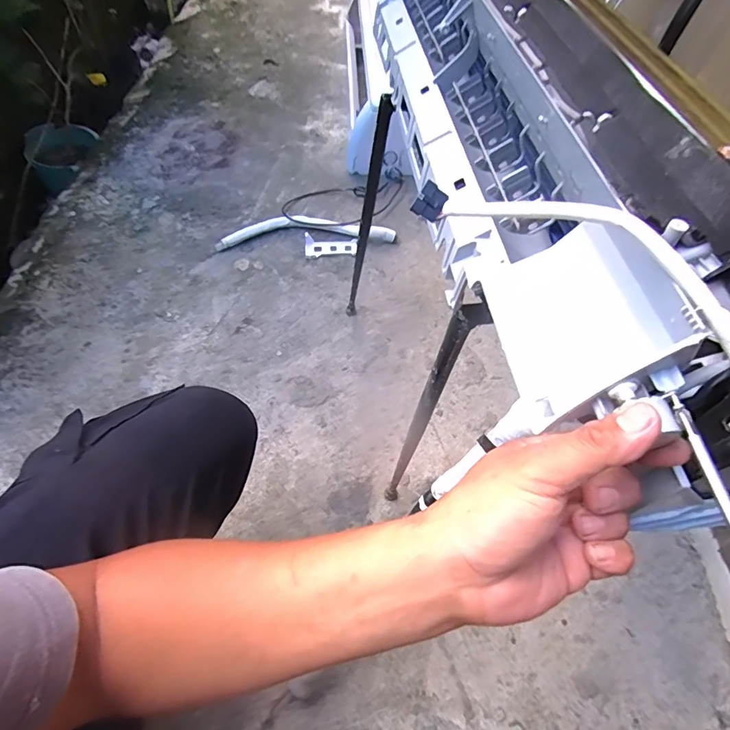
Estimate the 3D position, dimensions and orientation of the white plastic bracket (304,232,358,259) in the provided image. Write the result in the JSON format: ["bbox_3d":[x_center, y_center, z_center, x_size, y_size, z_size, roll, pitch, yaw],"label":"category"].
[{"bbox_3d":[-0.091,-0.322,1.217,0.139,0.019,0.073,-2,57,-7],"label":"white plastic bracket"}]

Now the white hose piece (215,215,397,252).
[{"bbox_3d":[-0.159,-0.368,1.239,0.471,0.033,0.099,-3,57,-7],"label":"white hose piece"}]

